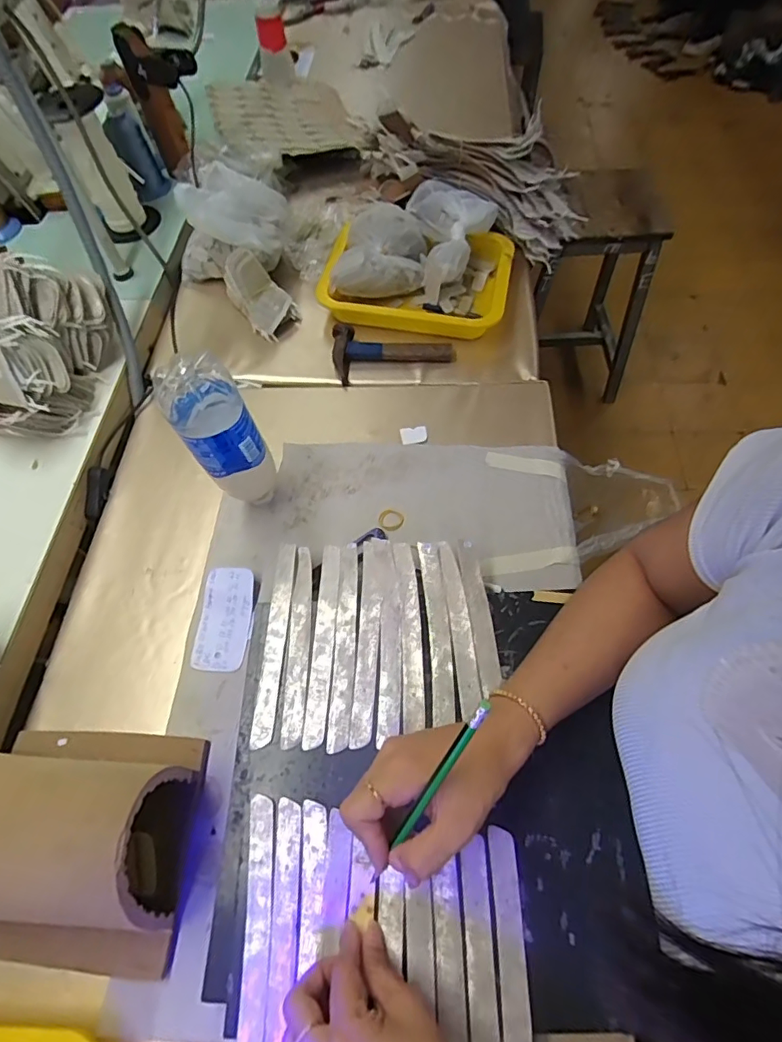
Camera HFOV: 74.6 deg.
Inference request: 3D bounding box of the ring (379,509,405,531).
[{"bbox_3d":[0.000,0.000,0.569,0.027,0.004,0.024,17,64,11],"label":"ring"}]

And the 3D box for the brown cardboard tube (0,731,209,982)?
[{"bbox_3d":[-0.255,0.242,0.384,0.181,0.123,0.165,3,62,4],"label":"brown cardboard tube"}]

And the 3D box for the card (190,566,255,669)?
[{"bbox_3d":[-0.169,0.098,0.521,0.055,0.016,0.102,4,62,4],"label":"card"}]

